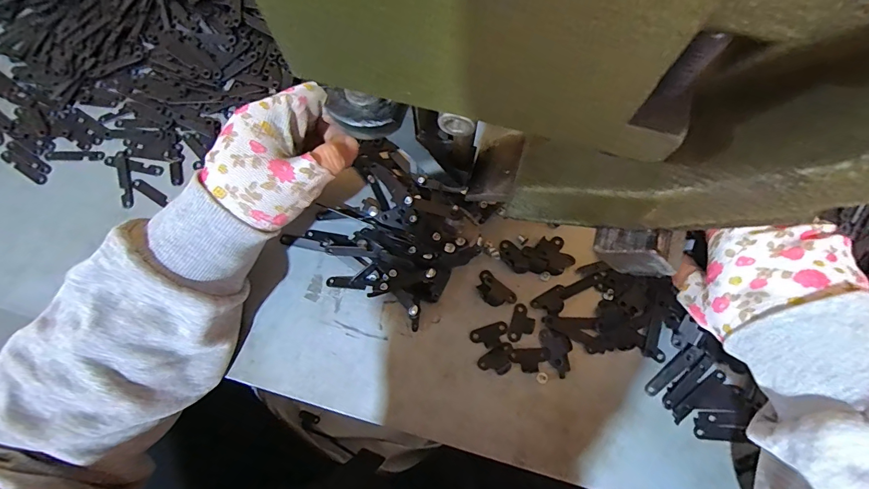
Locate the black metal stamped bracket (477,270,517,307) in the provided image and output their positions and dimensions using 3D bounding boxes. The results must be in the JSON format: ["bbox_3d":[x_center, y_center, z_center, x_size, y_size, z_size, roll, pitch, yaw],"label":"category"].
[{"bbox_3d":[0.046,0.036,0.317,0.033,0.008,0.020,42,80,10],"label":"black metal stamped bracket"}]

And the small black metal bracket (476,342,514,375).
[{"bbox_3d":[0.048,0.087,0.305,0.028,0.004,0.019,-35,78,-8],"label":"small black metal bracket"}]

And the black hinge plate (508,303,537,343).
[{"bbox_3d":[0.067,0.060,0.311,0.017,0.006,0.029,18,77,5],"label":"black hinge plate"}]

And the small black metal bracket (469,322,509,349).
[{"bbox_3d":[0.042,0.069,0.310,0.029,0.004,0.016,-17,76,-4],"label":"small black metal bracket"}]

